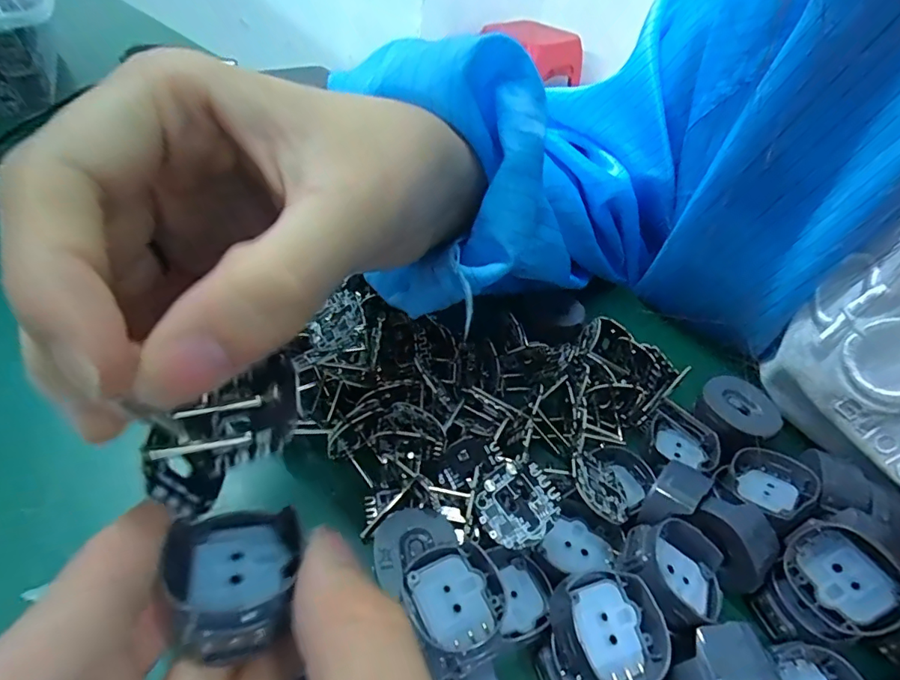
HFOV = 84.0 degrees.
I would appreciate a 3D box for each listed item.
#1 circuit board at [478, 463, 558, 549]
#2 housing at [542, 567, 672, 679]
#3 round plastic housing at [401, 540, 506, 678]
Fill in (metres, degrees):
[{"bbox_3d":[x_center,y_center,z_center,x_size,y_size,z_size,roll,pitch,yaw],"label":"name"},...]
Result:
[{"bbox_3d":[0.020,0.047,0.145,0.023,0.004,0.022,-29,67,-15],"label":"circuit board"},{"bbox_3d":[0.039,0.076,0.130,0.028,0.014,0.028,-4,60,-16],"label":"housing"},{"bbox_3d":[0.002,0.067,0.129,0.025,0.006,0.029,-19,46,-25],"label":"round plastic housing"}]

